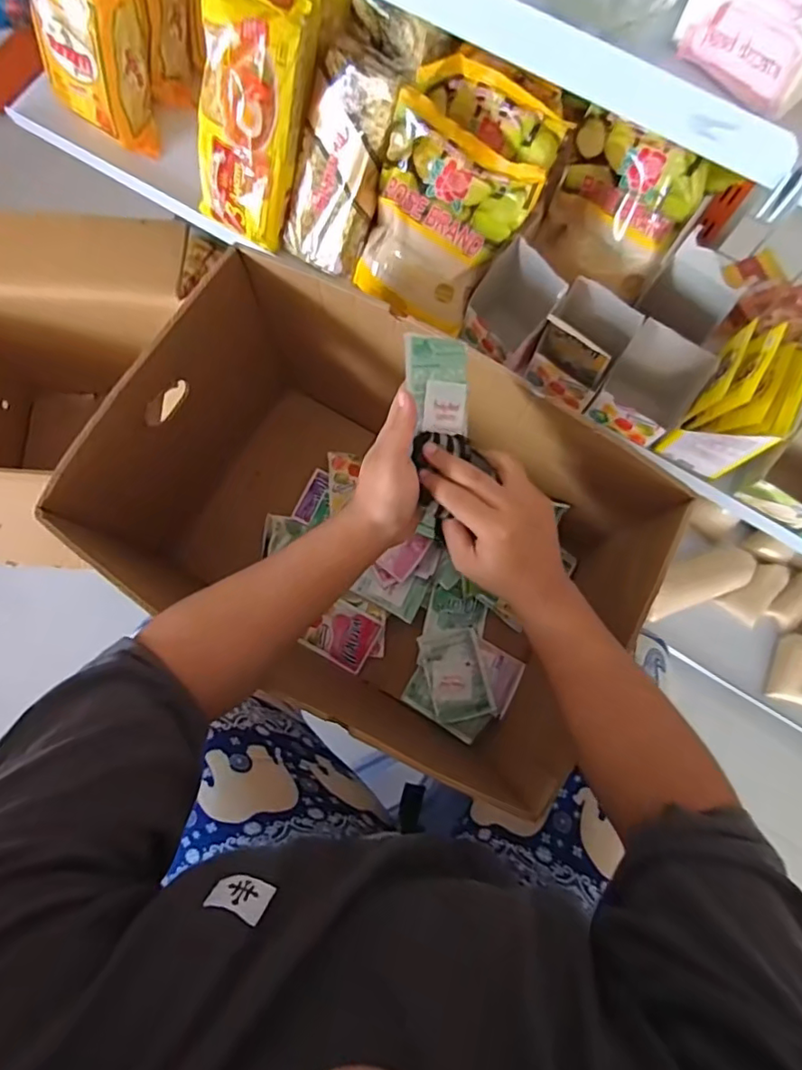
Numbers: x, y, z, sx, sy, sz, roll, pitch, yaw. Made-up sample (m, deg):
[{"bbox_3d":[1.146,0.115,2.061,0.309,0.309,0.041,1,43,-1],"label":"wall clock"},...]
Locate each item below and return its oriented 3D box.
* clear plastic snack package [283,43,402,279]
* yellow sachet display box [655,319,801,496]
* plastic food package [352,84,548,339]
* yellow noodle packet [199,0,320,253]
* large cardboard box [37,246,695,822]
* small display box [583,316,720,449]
[{"bbox_3d":[-0.069,-0.408,0.616,0.097,0.205,0.028,29,39,5],"label":"clear plastic snack package"},{"bbox_3d":[0.362,-0.131,0.585,0.100,0.125,0.110,29,78,5],"label":"yellow sachet display box"},{"bbox_3d":[0.034,-0.333,0.609,0.166,0.197,0.050,34,37,1],"label":"plastic food package"},{"bbox_3d":[-0.162,-0.453,0.600,0.103,0.233,0.064,31,44,6],"label":"yellow noodle packet"},{"bbox_3d":[-0.037,0.015,0.618,0.491,0.296,0.360,30,79,5],"label":"large cardboard box"},{"bbox_3d":[0.273,-0.159,0.601,0.091,0.086,0.078,32,79,6],"label":"small display box"}]

